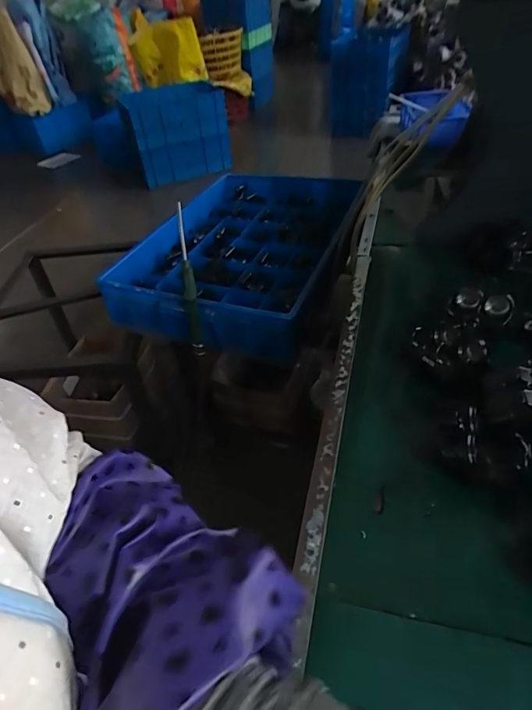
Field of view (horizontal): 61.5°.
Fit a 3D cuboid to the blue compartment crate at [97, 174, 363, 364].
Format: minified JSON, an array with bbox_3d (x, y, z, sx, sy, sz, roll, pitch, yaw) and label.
[{"bbox_3d":[-0.041,-0.268,1.030,0.444,0.116,0.645,8,45,16],"label":"blue compartment crate"}]

